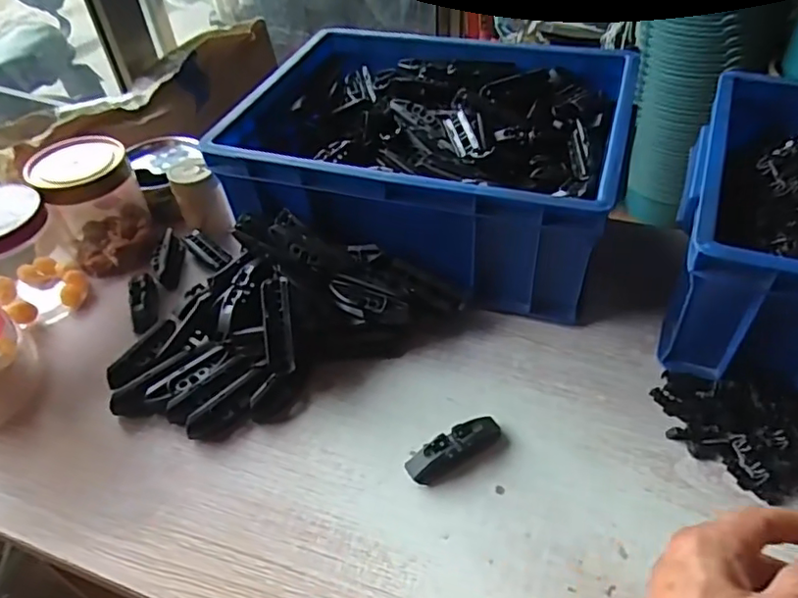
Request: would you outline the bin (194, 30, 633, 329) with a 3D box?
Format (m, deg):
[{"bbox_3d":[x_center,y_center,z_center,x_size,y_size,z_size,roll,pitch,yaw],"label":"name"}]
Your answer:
[{"bbox_3d":[0.034,-0.137,0.572,0.333,0.126,0.261,12,48,16],"label":"bin"}]

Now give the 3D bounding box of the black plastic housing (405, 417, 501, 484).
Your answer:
[{"bbox_3d":[0.039,0.105,0.409,0.071,0.018,0.021,-27,50,-21],"label":"black plastic housing"}]

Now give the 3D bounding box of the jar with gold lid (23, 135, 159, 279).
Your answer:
[{"bbox_3d":[-0.296,-0.093,0.573,0.082,0.106,0.094,-30,51,-23],"label":"jar with gold lid"}]

